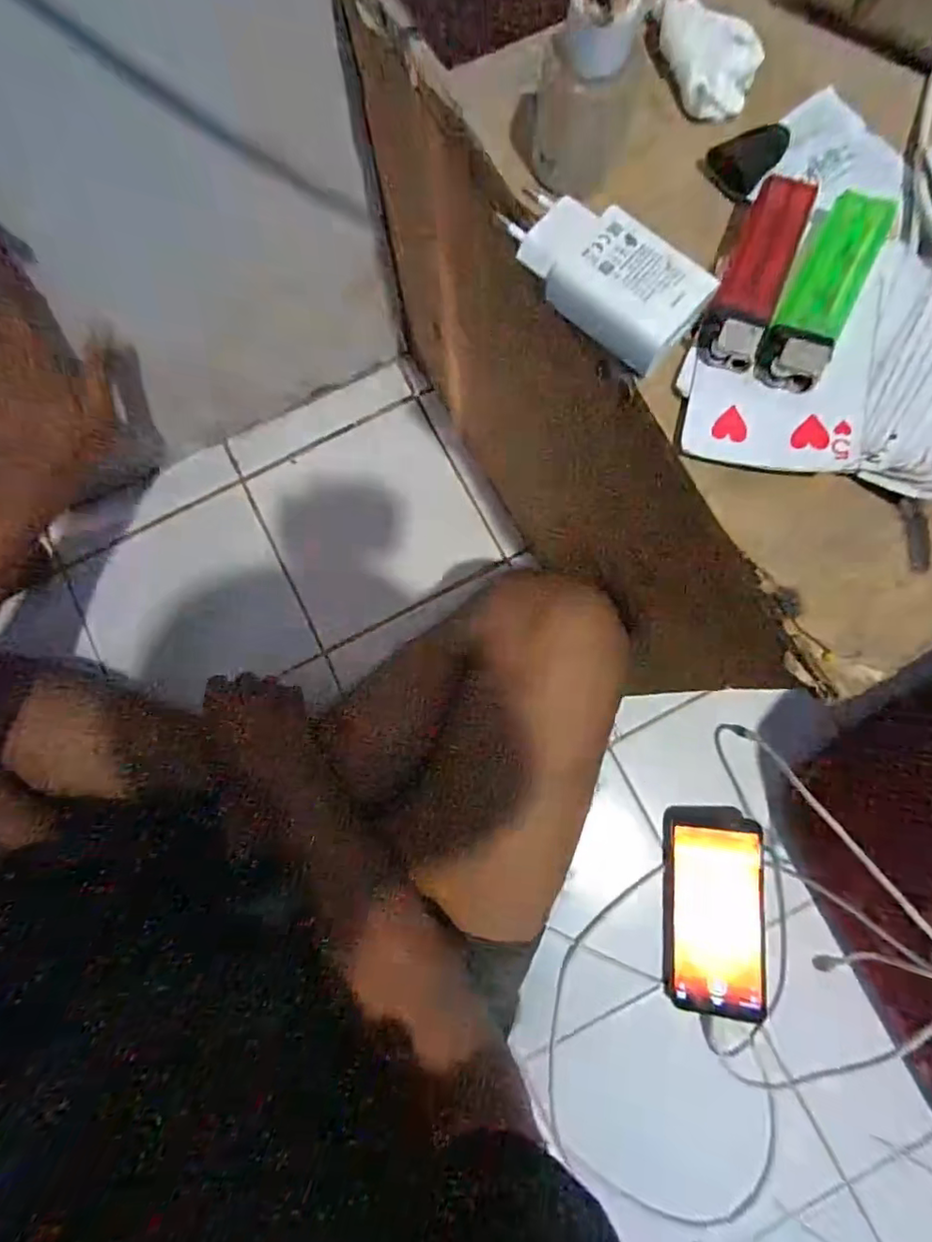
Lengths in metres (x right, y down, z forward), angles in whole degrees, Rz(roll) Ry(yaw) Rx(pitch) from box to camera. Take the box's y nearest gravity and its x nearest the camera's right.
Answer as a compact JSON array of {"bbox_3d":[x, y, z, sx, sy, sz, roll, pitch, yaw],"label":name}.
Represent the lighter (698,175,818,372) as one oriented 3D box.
[{"bbox_3d":[0.113,-0.135,0.222,0.022,0.008,0.079,23,83,4],"label":"lighter"}]

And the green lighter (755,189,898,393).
[{"bbox_3d":[0.137,-0.128,0.219,0.025,0.008,0.081,27,83,5],"label":"green lighter"}]

